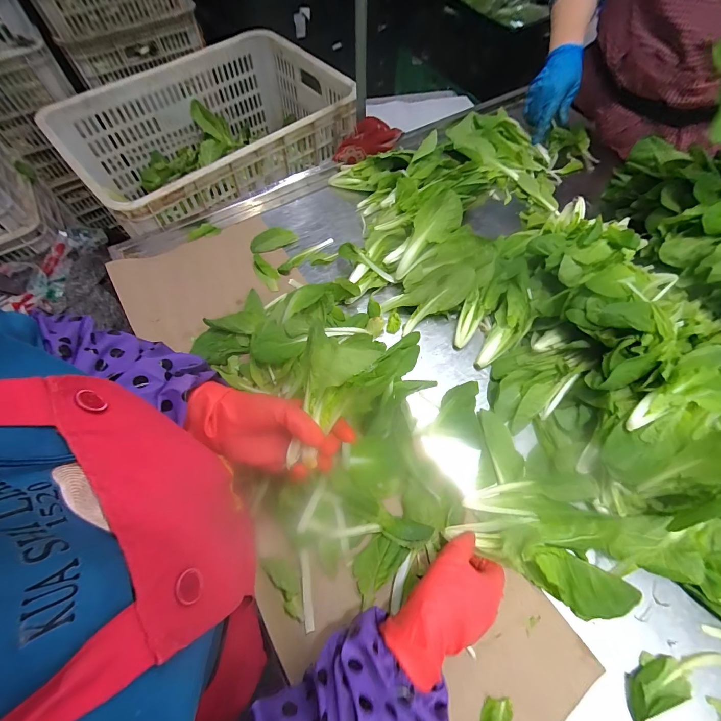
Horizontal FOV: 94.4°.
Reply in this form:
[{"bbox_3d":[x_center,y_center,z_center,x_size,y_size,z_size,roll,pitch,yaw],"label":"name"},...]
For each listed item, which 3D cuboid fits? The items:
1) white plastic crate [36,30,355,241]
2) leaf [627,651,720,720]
[{"bbox_3d":[-0.333,-0.527,0.820,0.603,0.199,0.452,-39,71,-17],"label":"white plastic crate"},{"bbox_3d":[0.354,0.351,0.370,0.128,0.013,0.049,-15,65,-7],"label":"leaf"}]

